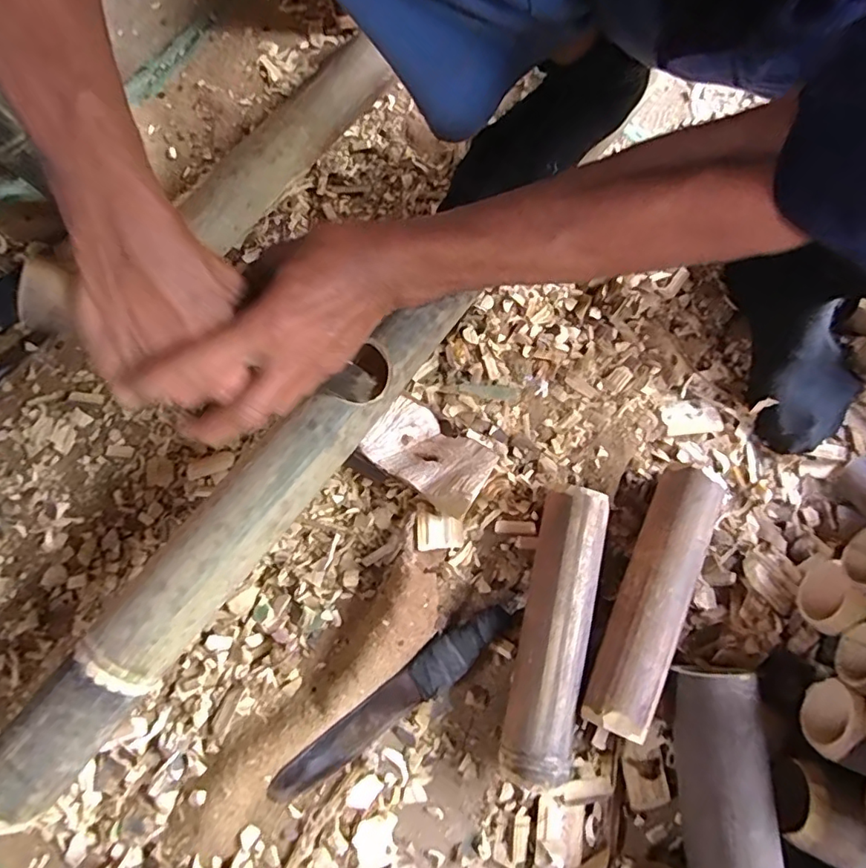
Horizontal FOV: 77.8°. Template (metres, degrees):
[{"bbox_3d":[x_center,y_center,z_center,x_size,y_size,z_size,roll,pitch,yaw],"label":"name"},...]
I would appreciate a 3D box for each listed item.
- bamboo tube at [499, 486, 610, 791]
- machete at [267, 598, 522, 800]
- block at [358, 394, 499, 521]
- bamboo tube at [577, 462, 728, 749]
[{"bbox_3d":[0.110,0.174,0.487,0.057,0.055,0.243,13,77,2],"label":"bamboo tube"},{"bbox_3d":[-0.031,0.240,0.488,0.268,0.019,0.039,-36,80,-9],"label":"machete"},{"bbox_3d":[-0.001,0.022,0.518,0.112,0.049,0.072,35,79,7],"label":"block"},{"bbox_3d":[0.198,0.144,0.495,0.057,0.062,0.242,26,77,6],"label":"bamboo tube"}]

